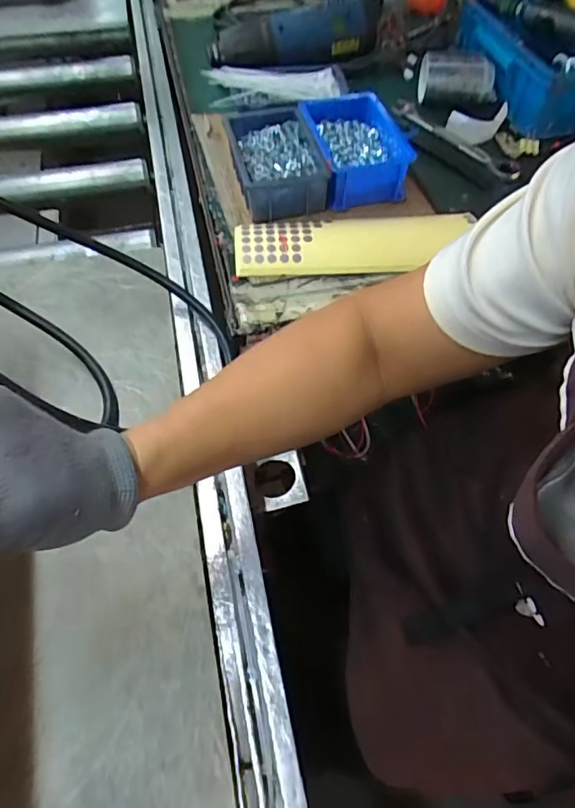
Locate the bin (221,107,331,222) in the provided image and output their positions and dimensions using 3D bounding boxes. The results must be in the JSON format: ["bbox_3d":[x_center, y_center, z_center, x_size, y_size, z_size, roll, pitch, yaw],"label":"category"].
[{"bbox_3d":[-0.014,-0.284,0.623,0.096,0.048,0.162,-10,57,-7],"label":"bin"}]

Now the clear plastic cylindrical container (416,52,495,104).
[{"bbox_3d":[0.239,-0.462,0.748,0.105,0.057,0.068,-4,57,-3],"label":"clear plastic cylindrical container"}]

